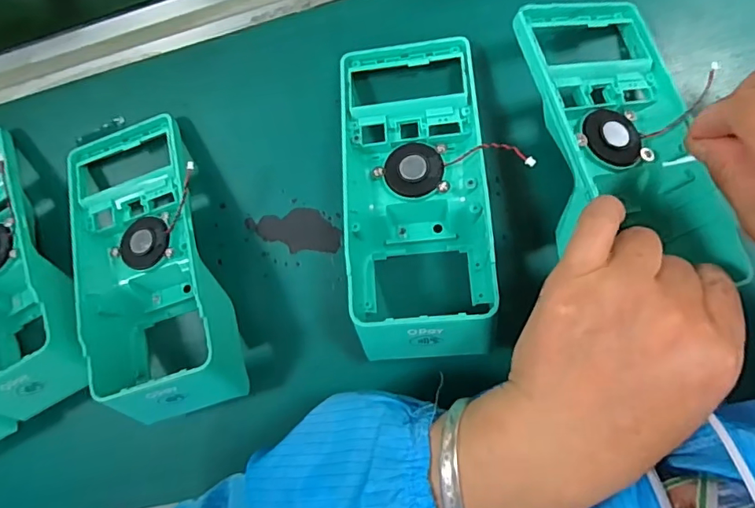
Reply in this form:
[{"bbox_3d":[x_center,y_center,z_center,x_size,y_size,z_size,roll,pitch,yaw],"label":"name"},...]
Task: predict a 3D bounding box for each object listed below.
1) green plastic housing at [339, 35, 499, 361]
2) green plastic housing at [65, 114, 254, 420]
[{"bbox_3d":[0.021,-0.036,0.289,0.085,0.047,0.188,-4,88,8],"label":"green plastic housing"},{"bbox_3d":[-0.144,0.007,0.311,0.089,0.047,0.189,-18,86,7],"label":"green plastic housing"}]

